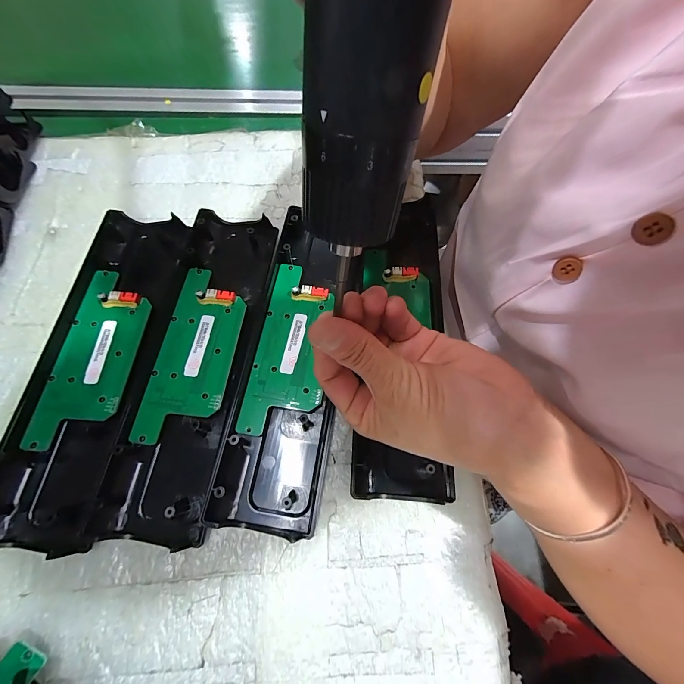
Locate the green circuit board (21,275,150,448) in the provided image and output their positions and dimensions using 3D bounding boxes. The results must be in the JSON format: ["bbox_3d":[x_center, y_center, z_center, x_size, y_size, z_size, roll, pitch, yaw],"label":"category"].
[{"bbox_3d":[-0.181,0.008,0.230,0.054,0.012,0.132,5,67,-1],"label":"green circuit board"}]

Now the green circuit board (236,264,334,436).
[{"bbox_3d":[-0.038,0.000,0.236,0.050,0.008,0.134,7,67,0],"label":"green circuit board"}]

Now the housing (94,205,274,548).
[{"bbox_3d":[-0.108,0.007,0.237,0.076,0.020,0.245,5,67,-1],"label":"housing"}]

